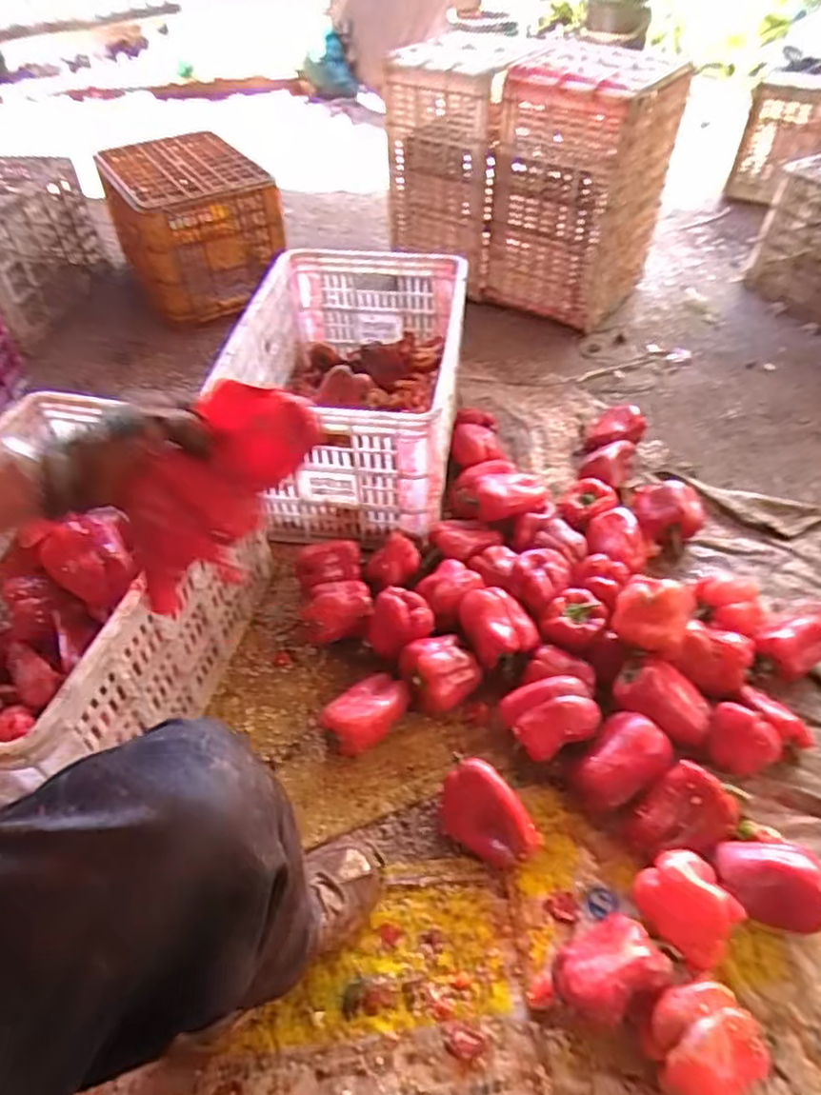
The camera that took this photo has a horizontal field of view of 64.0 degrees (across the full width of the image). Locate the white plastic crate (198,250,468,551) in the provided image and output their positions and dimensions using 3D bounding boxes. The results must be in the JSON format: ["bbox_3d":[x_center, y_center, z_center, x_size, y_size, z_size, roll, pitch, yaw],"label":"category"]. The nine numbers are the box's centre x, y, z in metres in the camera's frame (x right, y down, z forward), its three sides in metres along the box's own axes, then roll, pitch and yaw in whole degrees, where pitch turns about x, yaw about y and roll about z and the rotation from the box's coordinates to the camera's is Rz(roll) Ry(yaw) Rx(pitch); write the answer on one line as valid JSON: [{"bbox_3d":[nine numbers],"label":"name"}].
[{"bbox_3d":[-0.105,-0.298,1.201,0.364,0.264,0.543,6,50,5],"label":"white plastic crate"}]

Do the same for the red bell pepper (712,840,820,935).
[{"bbox_3d":[0.393,0.370,0.724,0.104,0.071,0.086,2,49,2],"label":"red bell pepper"}]

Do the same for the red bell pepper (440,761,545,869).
[{"bbox_3d":[0.091,0.325,0.788,0.077,0.058,0.121,-31,56,-24],"label":"red bell pepper"}]

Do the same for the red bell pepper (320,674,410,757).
[{"bbox_3d":[-0.056,0.225,0.889,0.082,0.060,0.123,32,56,24],"label":"red bell pepper"}]

